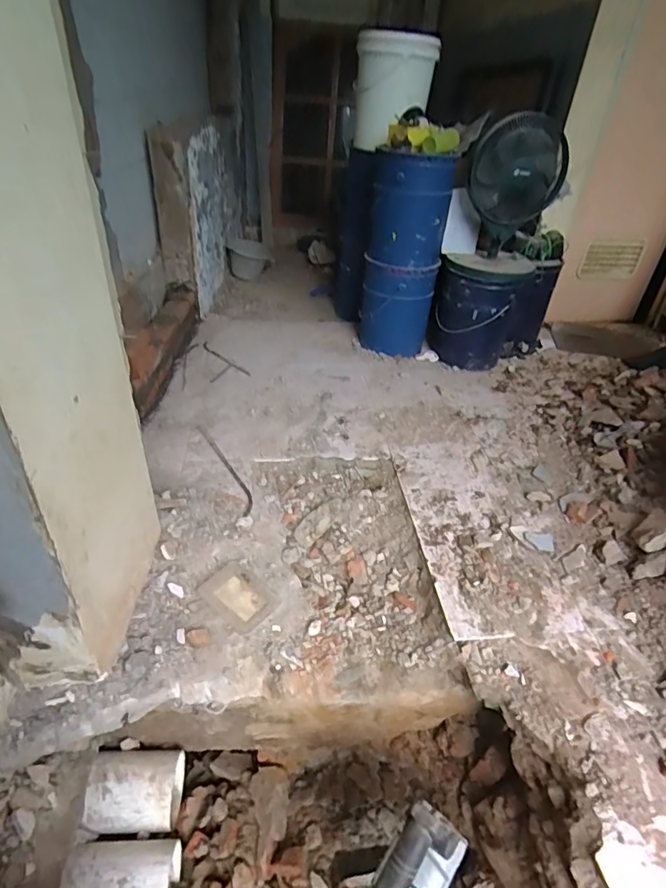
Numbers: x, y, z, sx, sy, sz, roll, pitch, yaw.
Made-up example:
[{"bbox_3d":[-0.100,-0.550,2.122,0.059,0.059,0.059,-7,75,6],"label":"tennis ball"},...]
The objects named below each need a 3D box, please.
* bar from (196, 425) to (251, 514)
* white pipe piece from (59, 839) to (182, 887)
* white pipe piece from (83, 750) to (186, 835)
[{"bbox_3d":[-0.298,0.060,1.397,0.049,0.023,0.431,-15,40,-23],"label":"bar"},{"bbox_3d":[-0.384,0.814,0.908,0.177,0.133,0.139,1,36,-5],"label":"white pipe piece"},{"bbox_3d":[-0.404,0.720,1.033,0.163,0.142,0.144,1,36,-5],"label":"white pipe piece"}]

